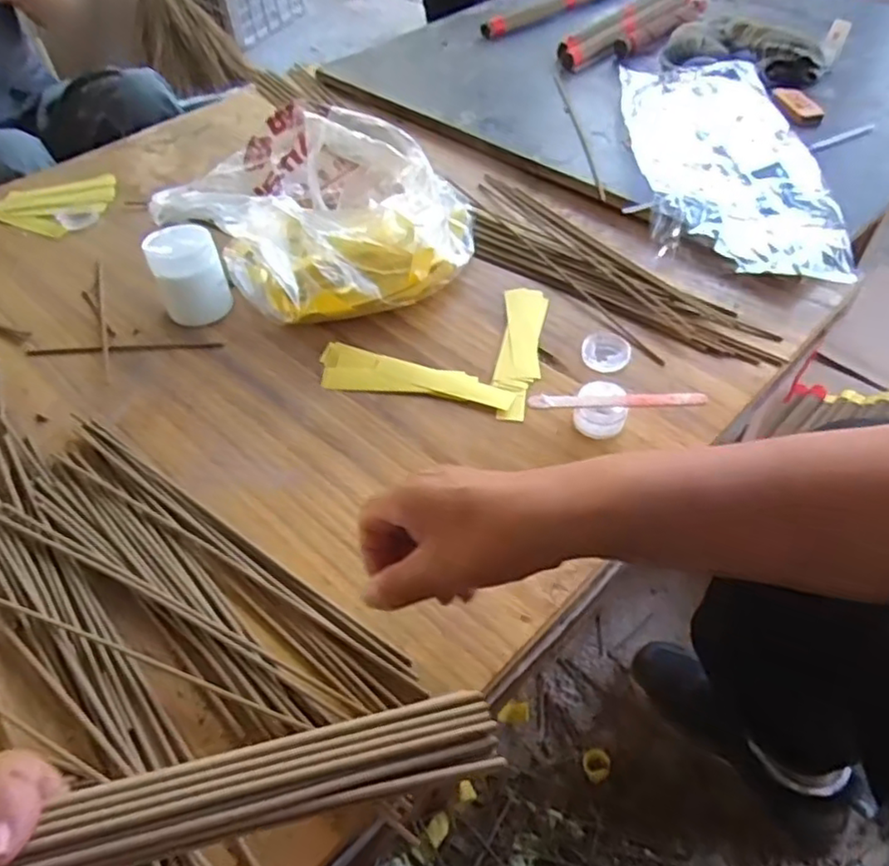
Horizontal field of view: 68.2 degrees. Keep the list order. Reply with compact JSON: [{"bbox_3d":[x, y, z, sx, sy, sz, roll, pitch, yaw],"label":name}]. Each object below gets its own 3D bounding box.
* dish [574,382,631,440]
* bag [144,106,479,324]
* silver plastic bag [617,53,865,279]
[{"bbox_3d":[0.113,-0.016,0.472,0.035,0.027,0.033,-2,49,2],"label":"dish"},{"bbox_3d":[-0.111,-0.203,0.597,0.260,0.090,0.212,20,53,19],"label":"bag"},{"bbox_3d":[0.282,-0.292,0.672,0.169,0.033,0.385,1,49,4],"label":"silver plastic bag"}]

